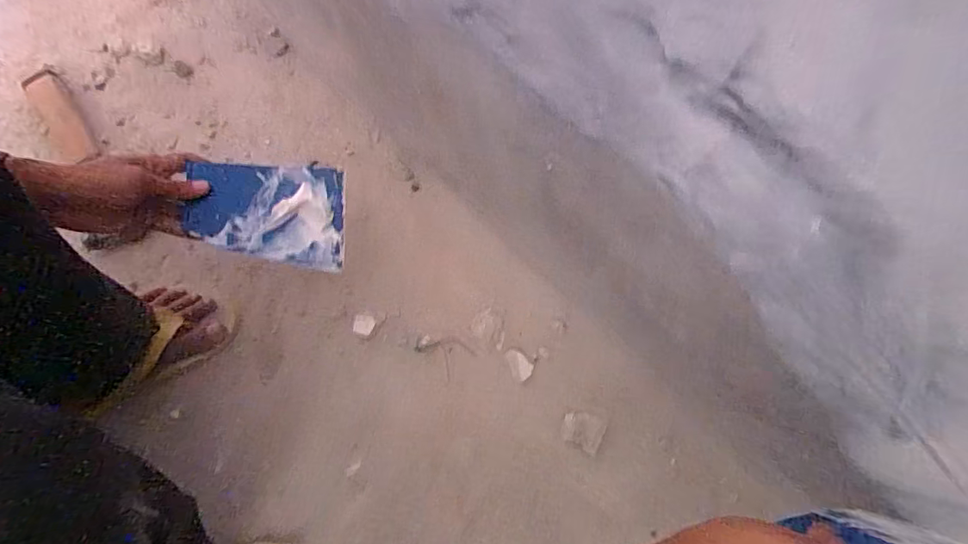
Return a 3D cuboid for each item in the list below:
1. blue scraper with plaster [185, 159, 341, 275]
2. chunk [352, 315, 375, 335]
[{"bbox_3d":[-0.210,-0.056,0.471,0.139,0.006,0.100,3,81,-11],"label":"blue scraper with plaster"},{"bbox_3d":[-0.136,0.060,0.549,0.022,0.007,0.022,8,71,5],"label":"chunk"}]

